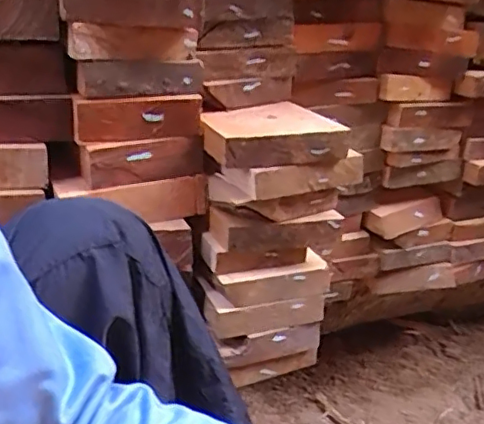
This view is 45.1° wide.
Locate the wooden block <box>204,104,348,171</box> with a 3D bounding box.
[{"bbox_3d":[0.026,-0.081,0.597,0.128,0.037,0.111,-10,25,-15],"label":"wooden block"}]

